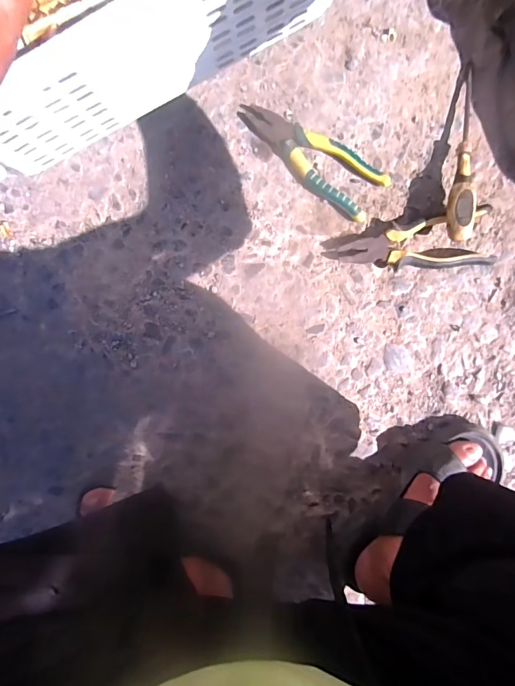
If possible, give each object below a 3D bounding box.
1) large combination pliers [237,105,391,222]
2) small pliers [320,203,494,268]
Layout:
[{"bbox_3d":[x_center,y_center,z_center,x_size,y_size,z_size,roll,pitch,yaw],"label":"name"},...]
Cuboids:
[{"bbox_3d":[0.066,-0.239,0.495,0.202,0.021,0.062,35,99,-2],"label":"large combination pliers"},{"bbox_3d":[0.196,-0.121,0.502,0.201,0.025,0.068,-8,98,5],"label":"small pliers"}]

